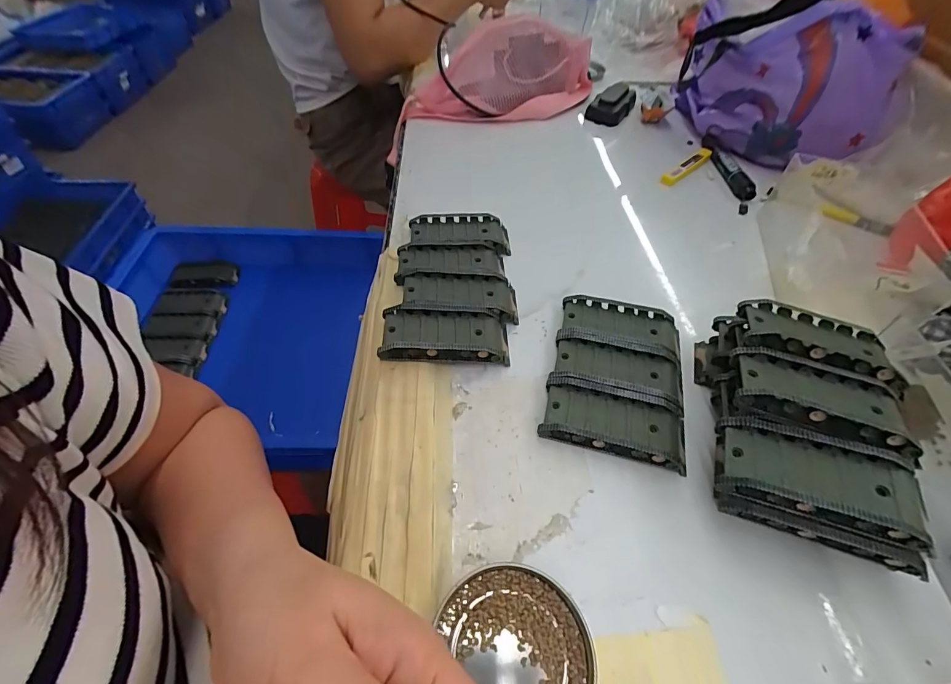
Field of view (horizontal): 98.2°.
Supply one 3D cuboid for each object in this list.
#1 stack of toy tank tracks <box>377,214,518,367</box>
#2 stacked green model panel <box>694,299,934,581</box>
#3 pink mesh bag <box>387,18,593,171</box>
[{"bbox_3d":[-0.018,-0.058,0.361,0.101,0.025,0.179,1,51,-2],"label":"stack of toy tank tracks"},{"bbox_3d":[0.199,0.050,0.261,0.096,0.069,0.149,16,52,10],"label":"stacked green model panel"},{"bbox_3d":[0.032,-0.376,0.588,0.319,0.103,0.129,-17,55,-17],"label":"pink mesh bag"}]

